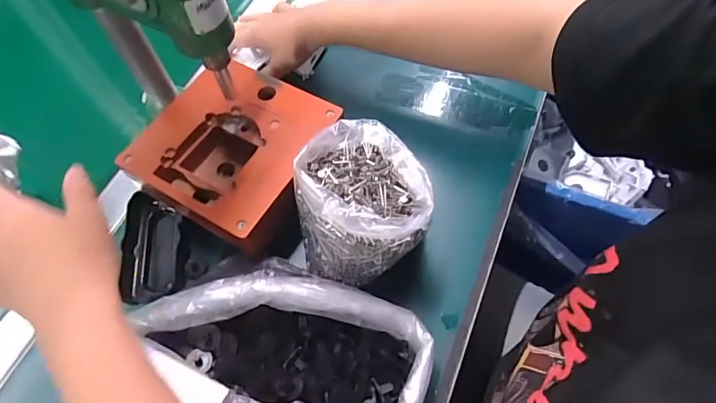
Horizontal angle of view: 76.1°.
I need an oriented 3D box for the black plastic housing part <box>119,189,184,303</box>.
[{"bbox_3d":[-0.191,0.042,0.434,0.050,0.025,0.109,-10,61,-2],"label":"black plastic housing part"}]

